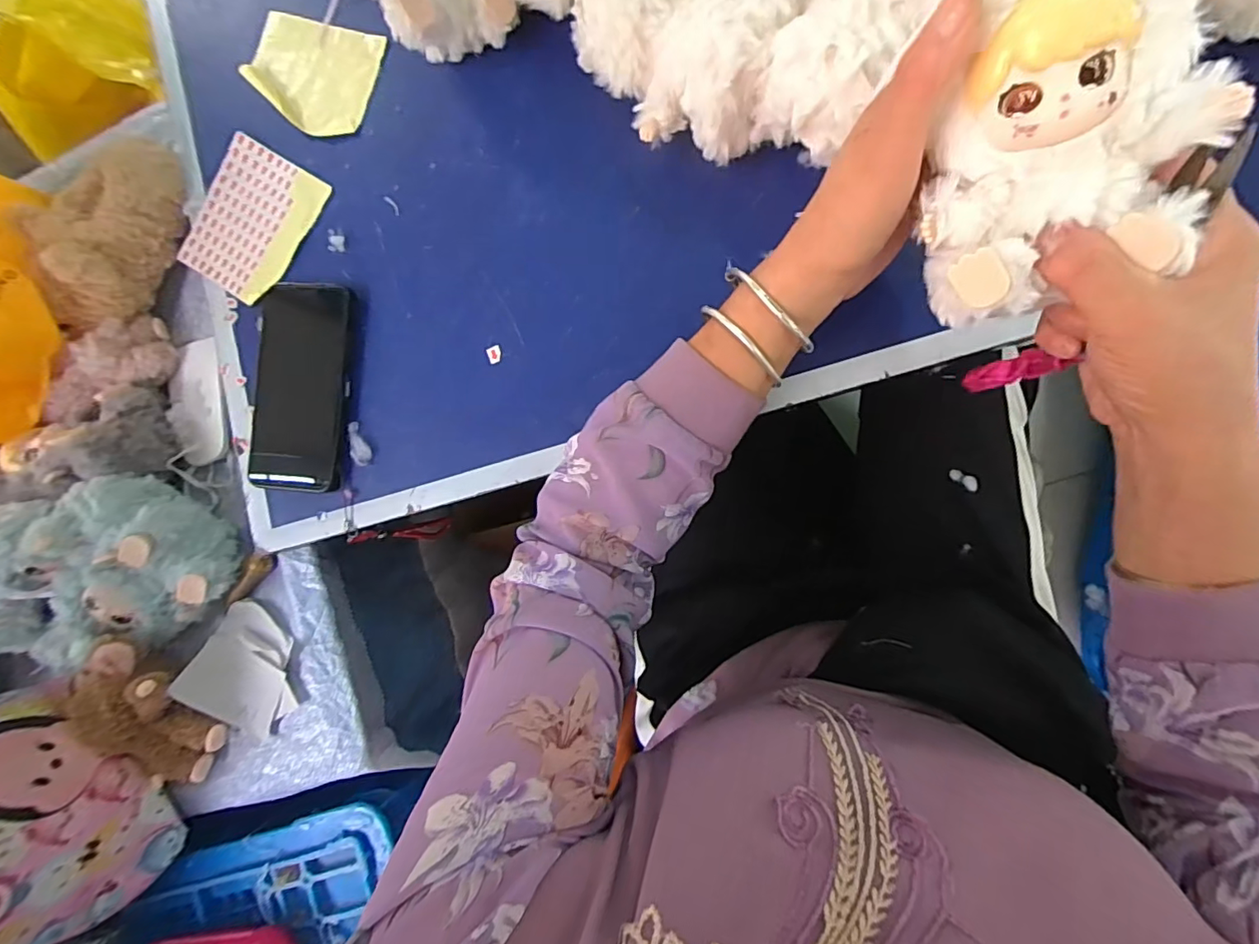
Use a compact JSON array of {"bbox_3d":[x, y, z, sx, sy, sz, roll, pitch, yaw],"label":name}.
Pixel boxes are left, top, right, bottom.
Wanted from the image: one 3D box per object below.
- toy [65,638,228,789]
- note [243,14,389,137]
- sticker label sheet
[{"bbox_3d":[-0.409,0.205,0.453,0.085,0.043,0.136,-40,83,5],"label":"toy"},{"bbox_3d":[-0.267,-0.334,0.454,0.118,0.012,0.087,23,91,8],"label":"note"},{"bbox_3d":[-0.319,-0.211,0.460,0.101,0.011,0.120,31,92,8],"label":"sticker label sheet"}]

